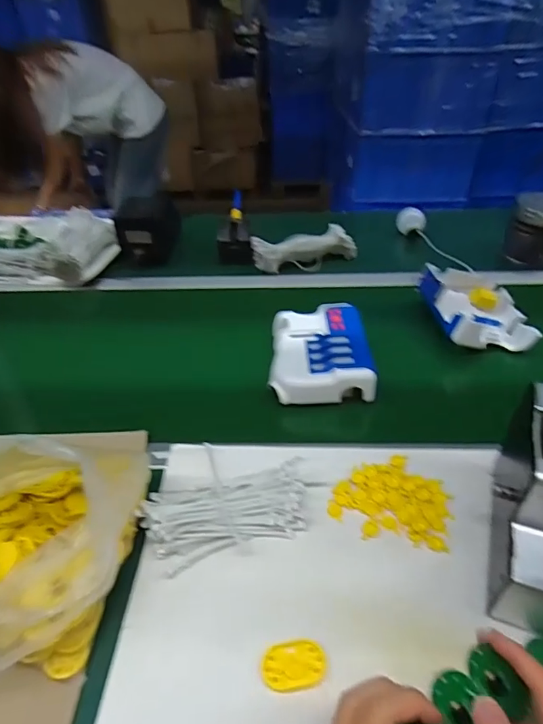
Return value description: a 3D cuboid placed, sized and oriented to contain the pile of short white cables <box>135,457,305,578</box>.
[{"bbox_3d":[-0.046,0.166,0.503,0.187,0.039,0.087,-10,41,-18],"label":"pile of short white cables"}]

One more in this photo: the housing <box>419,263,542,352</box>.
[{"bbox_3d":[0.345,-0.093,0.762,0.148,0.057,0.178,1,38,-6],"label":"housing"}]

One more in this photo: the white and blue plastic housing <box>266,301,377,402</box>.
[{"bbox_3d":[0.071,-0.020,0.682,0.140,0.057,0.180,2,38,-4],"label":"white and blue plastic housing"}]

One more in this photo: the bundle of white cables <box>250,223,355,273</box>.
[{"bbox_3d":[0.069,-0.235,0.957,0.215,0.068,0.070,-10,41,-18],"label":"bundle of white cables"}]

